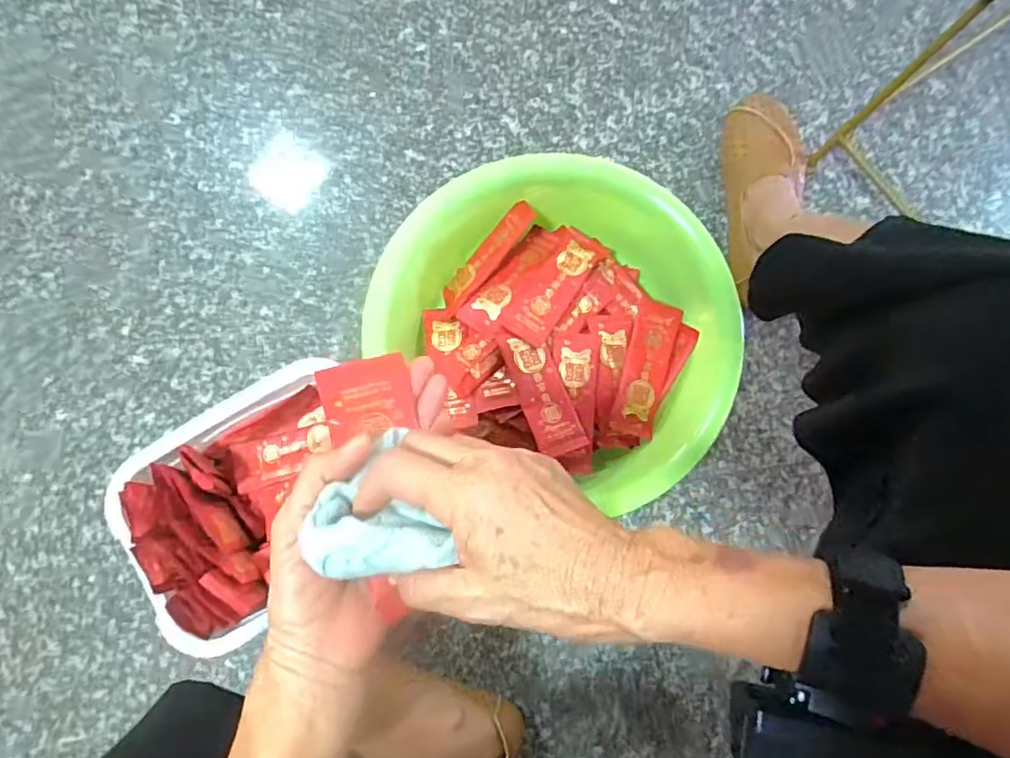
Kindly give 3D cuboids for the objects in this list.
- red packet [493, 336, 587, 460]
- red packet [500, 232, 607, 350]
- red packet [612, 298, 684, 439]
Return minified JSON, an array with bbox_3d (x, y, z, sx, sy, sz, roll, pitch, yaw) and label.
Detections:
[{"bbox_3d":[0.037,0.013,0.563,0.047,0.007,0.123,-19,84,-13],"label":"red packet"},{"bbox_3d":[0.049,-0.094,0.585,0.048,0.017,0.130,33,75,3],"label":"red packet"},{"bbox_3d":[0.143,-0.011,0.587,0.043,0.018,0.139,15,84,2],"label":"red packet"}]

